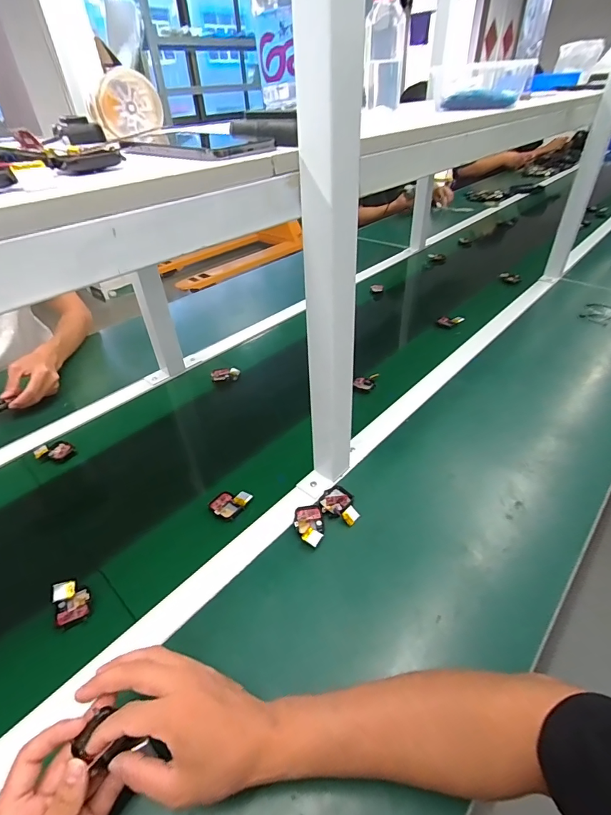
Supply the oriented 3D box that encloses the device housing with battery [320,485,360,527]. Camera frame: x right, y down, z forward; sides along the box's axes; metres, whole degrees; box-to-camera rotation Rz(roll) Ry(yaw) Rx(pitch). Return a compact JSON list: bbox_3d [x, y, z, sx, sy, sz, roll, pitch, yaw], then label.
[{"bbox_3d":[0.049,0.129,0.550,0.059,0.015,0.046,29,50,33],"label":"device housing with battery"}]

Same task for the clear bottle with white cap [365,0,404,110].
[{"bbox_3d":[0.135,-0.629,0.677,0.065,0.186,0.054,3,40,8],"label":"clear bottle with white cap"}]

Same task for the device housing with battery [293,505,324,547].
[{"bbox_3d":[0.006,0.155,0.530,0.036,0.009,0.063,-10,40,-8],"label":"device housing with battery"}]

